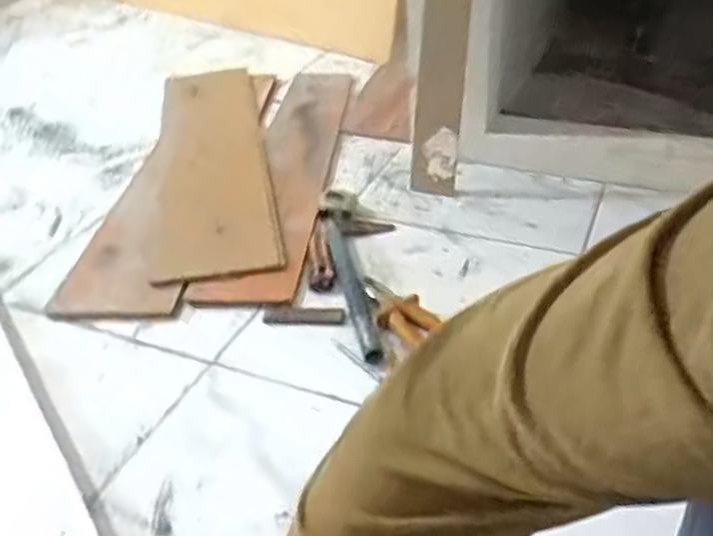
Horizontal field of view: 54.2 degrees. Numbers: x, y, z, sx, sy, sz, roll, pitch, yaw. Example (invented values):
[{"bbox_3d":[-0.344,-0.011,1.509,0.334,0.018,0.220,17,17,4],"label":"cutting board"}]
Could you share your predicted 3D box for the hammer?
[{"bbox_3d":[0.015,-0.009,1.028,0.104,0.031,0.405,-8,35,-4],"label":"hammer"}]

